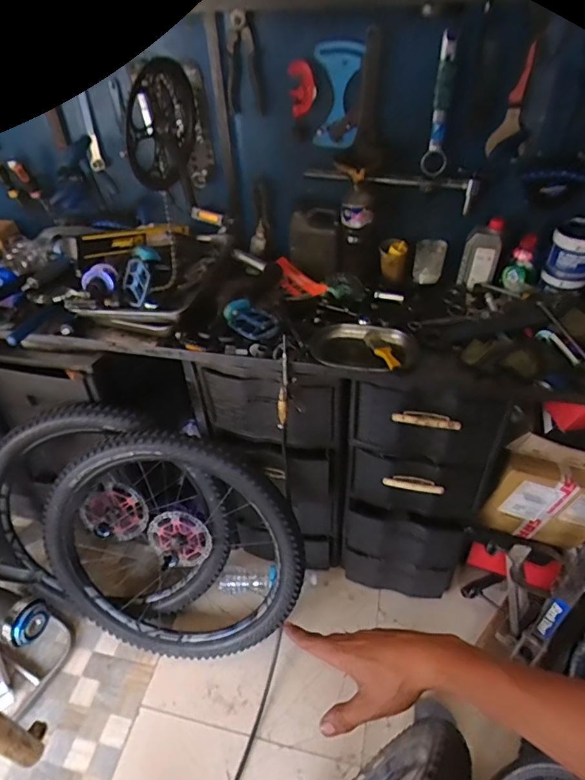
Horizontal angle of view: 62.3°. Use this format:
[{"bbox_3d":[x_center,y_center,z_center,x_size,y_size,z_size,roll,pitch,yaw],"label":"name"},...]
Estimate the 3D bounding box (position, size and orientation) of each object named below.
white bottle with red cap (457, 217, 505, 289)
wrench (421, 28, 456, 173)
[{"bbox_3d":[0.449,-0.316,1.156,0.082,0.169,0.041,15,45,20],"label":"white bottle with red cap"},{"bbox_3d":[0.306,-0.578,0.993,0.048,0.255,0.019,7,43,12],"label":"wrench"}]

